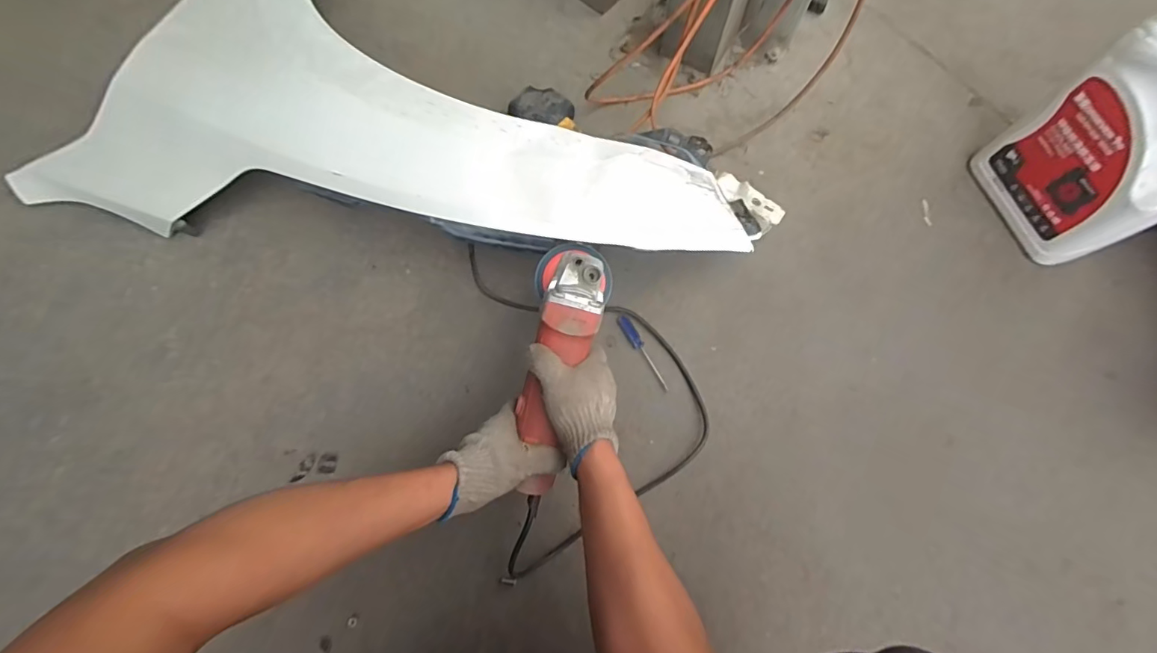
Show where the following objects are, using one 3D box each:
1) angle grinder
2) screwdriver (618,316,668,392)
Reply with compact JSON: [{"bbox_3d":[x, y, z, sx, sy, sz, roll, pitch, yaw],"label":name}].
[{"bbox_3d":[-0.027,0.036,0.554,0.087,0.087,0.284,12,81,4],"label":"angle grinder"},{"bbox_3d":[0.088,0.037,0.698,0.017,0.012,0.119,-26,75,-7],"label":"screwdriver"}]

